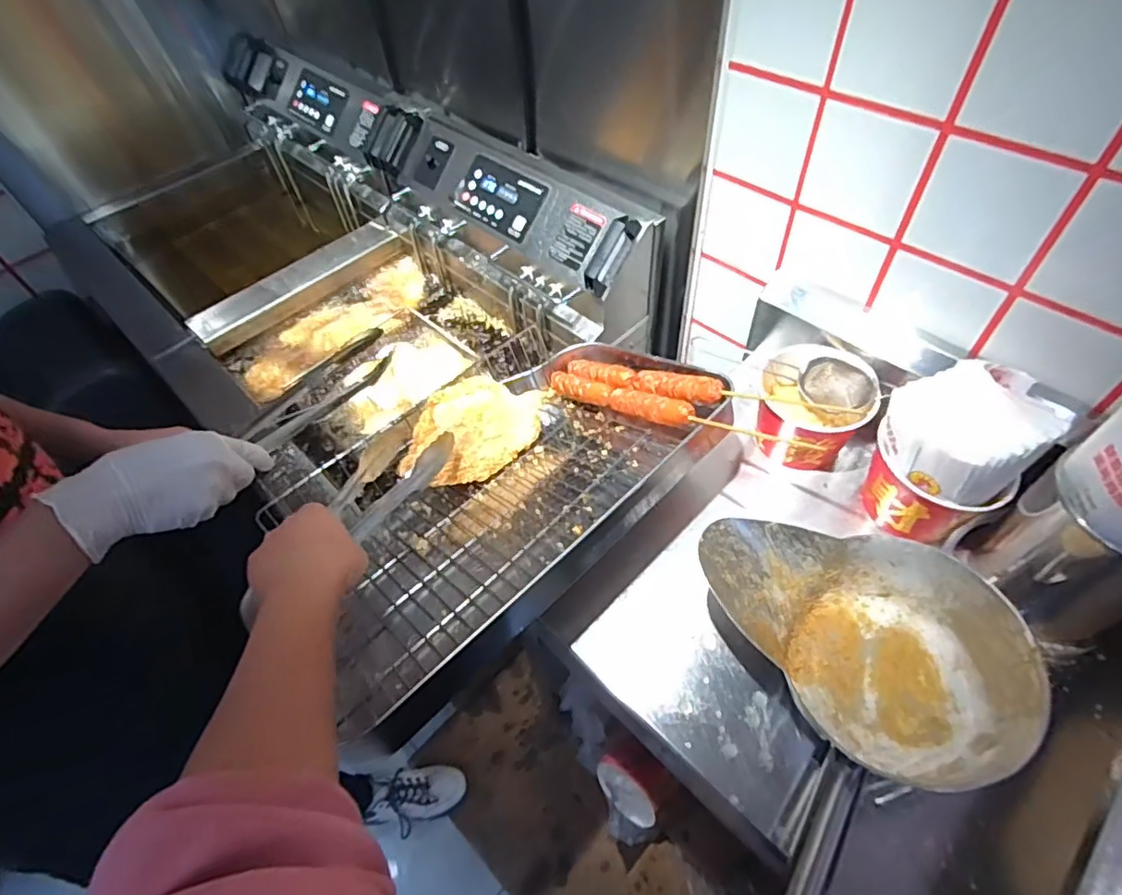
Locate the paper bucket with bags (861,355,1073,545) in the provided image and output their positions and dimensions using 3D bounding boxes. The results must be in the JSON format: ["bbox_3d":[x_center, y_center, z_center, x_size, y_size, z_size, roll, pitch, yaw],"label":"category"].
[{"bbox_3d":[0.408,0.012,0.618,0.140,0.164,0.123,-29,56,-15],"label":"paper bucket with bags"}]

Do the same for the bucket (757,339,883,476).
[{"bbox_3d":[0.303,-0.048,0.717,0.124,0.108,0.122,-3,54,3],"label":"bucket"}]

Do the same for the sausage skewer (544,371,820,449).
[{"bbox_3d":[0.099,-0.048,0.645,0.033,0.024,0.348,-41,36,-22],"label":"sausage skewer"}]

